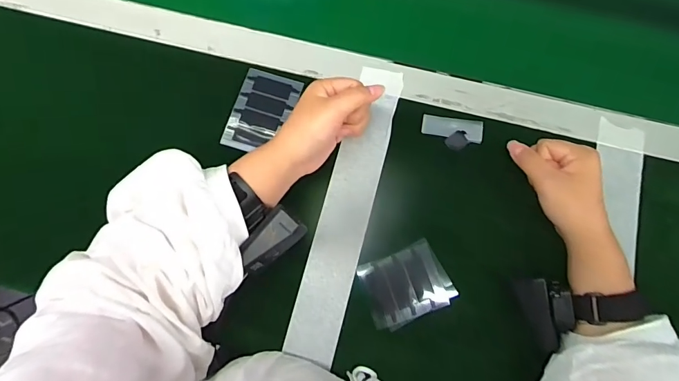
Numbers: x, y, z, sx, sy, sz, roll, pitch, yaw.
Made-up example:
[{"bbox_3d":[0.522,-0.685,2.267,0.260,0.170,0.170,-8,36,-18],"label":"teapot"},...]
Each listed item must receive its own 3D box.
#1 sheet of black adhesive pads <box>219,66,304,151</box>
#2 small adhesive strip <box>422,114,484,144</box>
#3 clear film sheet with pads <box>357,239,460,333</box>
[{"bbox_3d":[-0.087,-0.088,0.456,0.064,0.004,0.096,17,78,3],"label":"sheet of black adhesive pads"},{"bbox_3d":[0.126,-0.070,0.452,0.066,0.004,0.027,11,72,3],"label":"small adhesive strip"},{"bbox_3d":[0.068,0.096,0.412,0.084,0.010,0.067,-23,79,-5],"label":"clear film sheet with pads"}]

